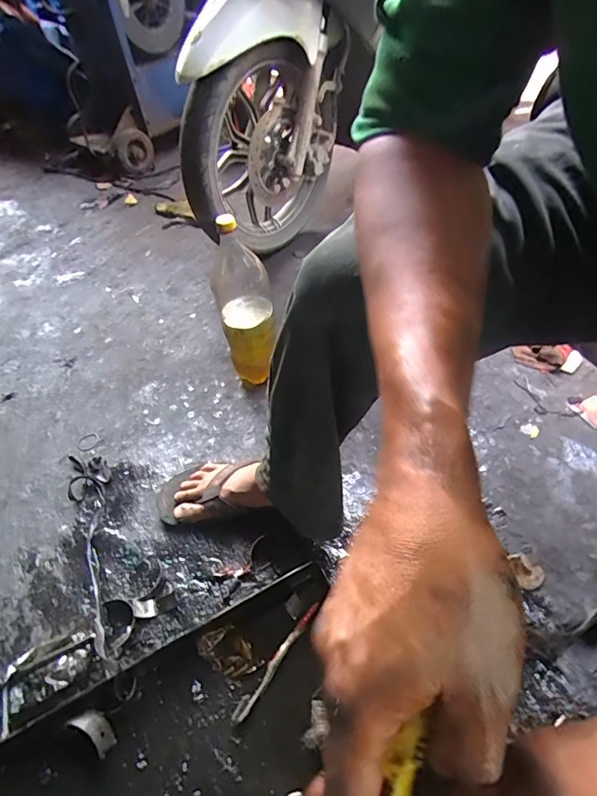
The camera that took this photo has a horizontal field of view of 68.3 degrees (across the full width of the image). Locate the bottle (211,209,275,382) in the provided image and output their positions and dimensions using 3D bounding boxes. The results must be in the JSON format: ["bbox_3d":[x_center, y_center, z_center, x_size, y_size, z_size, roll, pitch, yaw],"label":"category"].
[{"bbox_3d":[-0.098,-0.168,0.814,0.094,0.354,0.093,-5,49,1],"label":"bottle"}]

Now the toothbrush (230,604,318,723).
[{"bbox_3d":[-0.027,0.341,0.578,0.017,0.007,0.166,29,58,27],"label":"toothbrush"}]

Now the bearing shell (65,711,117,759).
[{"bbox_3d":[-0.249,0.404,0.538,0.060,0.019,0.029,40,60,3],"label":"bearing shell"}]

